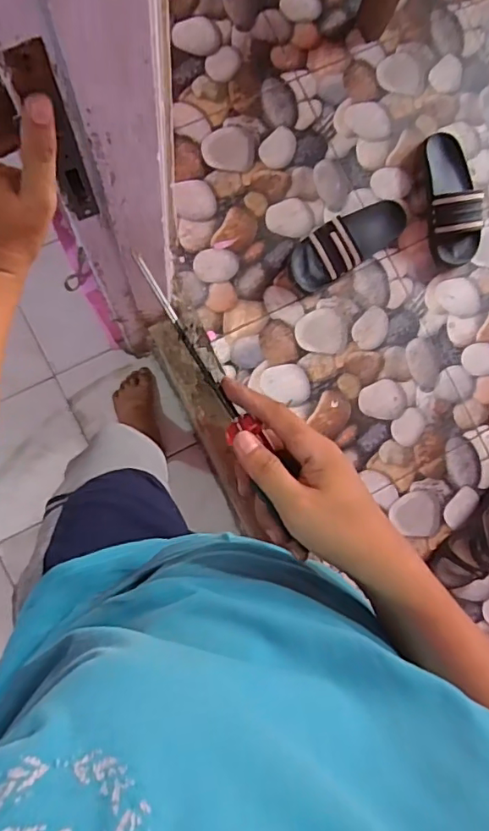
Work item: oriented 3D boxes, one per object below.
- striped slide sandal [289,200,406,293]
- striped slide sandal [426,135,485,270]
[{"bbox_3d":[0.203,-0.337,1.034,0.266,0.065,0.098,-33,91,-8],"label":"striped slide sandal"},{"bbox_3d":[0.411,-0.430,1.057,0.105,0.058,0.264,-3,87,-8],"label":"striped slide sandal"}]

